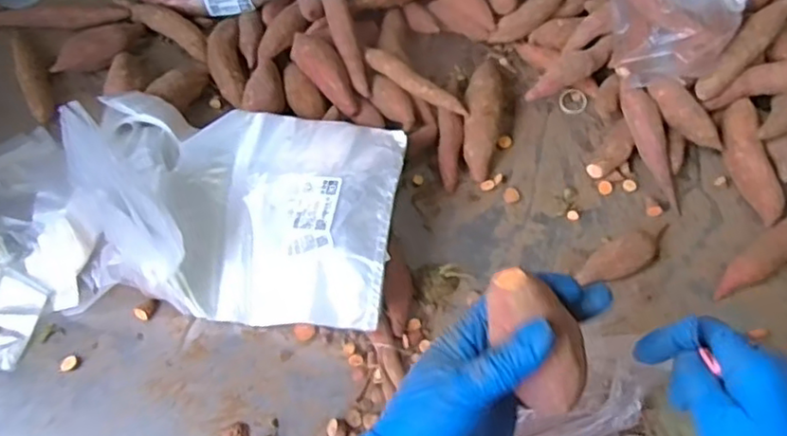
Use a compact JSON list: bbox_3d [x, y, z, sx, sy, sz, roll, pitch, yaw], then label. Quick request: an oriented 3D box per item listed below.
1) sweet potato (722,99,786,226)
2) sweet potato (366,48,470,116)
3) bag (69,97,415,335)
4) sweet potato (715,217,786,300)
[{"bbox_3d":[0.380,-0.059,0.685,0.038,0.034,0.132,-11,79,-7],"label":"sweet potato"},{"bbox_3d":[0.022,-0.146,0.708,0.127,0.025,0.025,34,66,16],"label":"sweet potato"},{"bbox_3d":[-0.161,-0.020,0.613,0.323,0.080,0.217,6,61,3],"label":"bag"},{"bbox_3d":[0.379,0.035,0.650,0.153,0.025,0.031,-34,67,-18],"label":"sweet potato"}]

